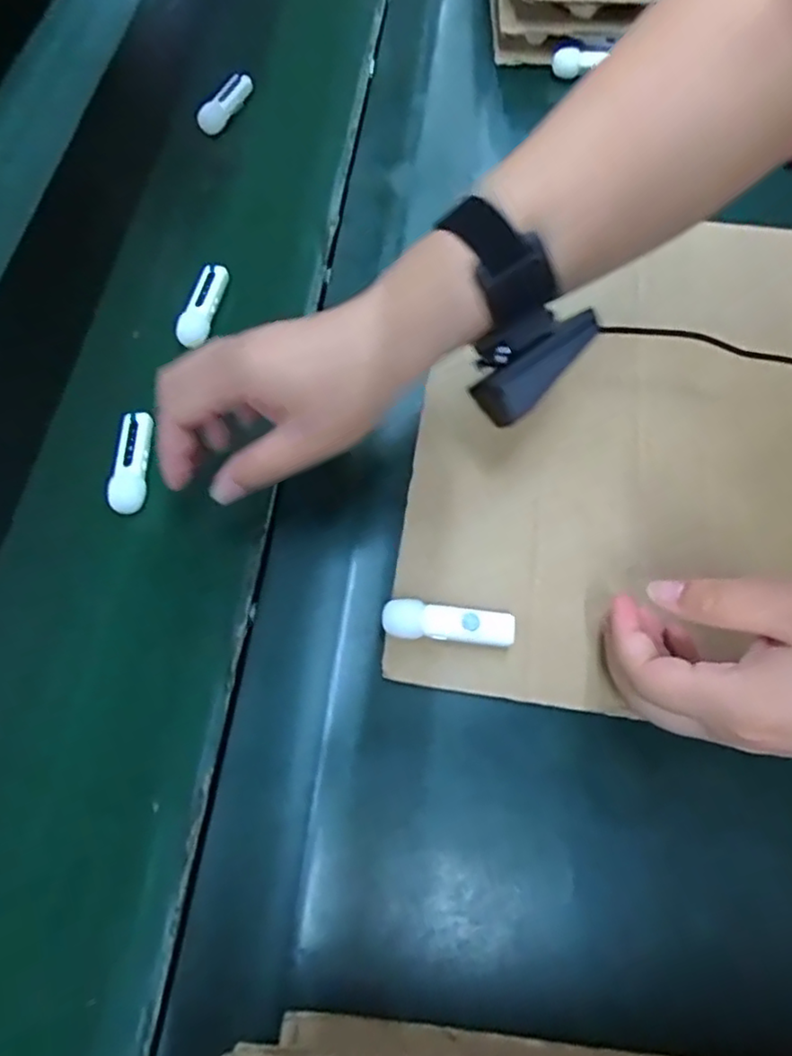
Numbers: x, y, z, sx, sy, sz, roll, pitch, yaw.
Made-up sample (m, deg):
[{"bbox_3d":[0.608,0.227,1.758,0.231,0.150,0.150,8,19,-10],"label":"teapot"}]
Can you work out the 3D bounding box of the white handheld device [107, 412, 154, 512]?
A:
[{"bbox_3d":[-0.157,-0.039,0.376,0.019,0.016,0.064,-3,66,2],"label":"white handheld device"}]

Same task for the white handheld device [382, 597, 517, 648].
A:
[{"bbox_3d":[0.027,0.050,0.319,0.065,0.016,0.019,4,67,6],"label":"white handheld device"}]

